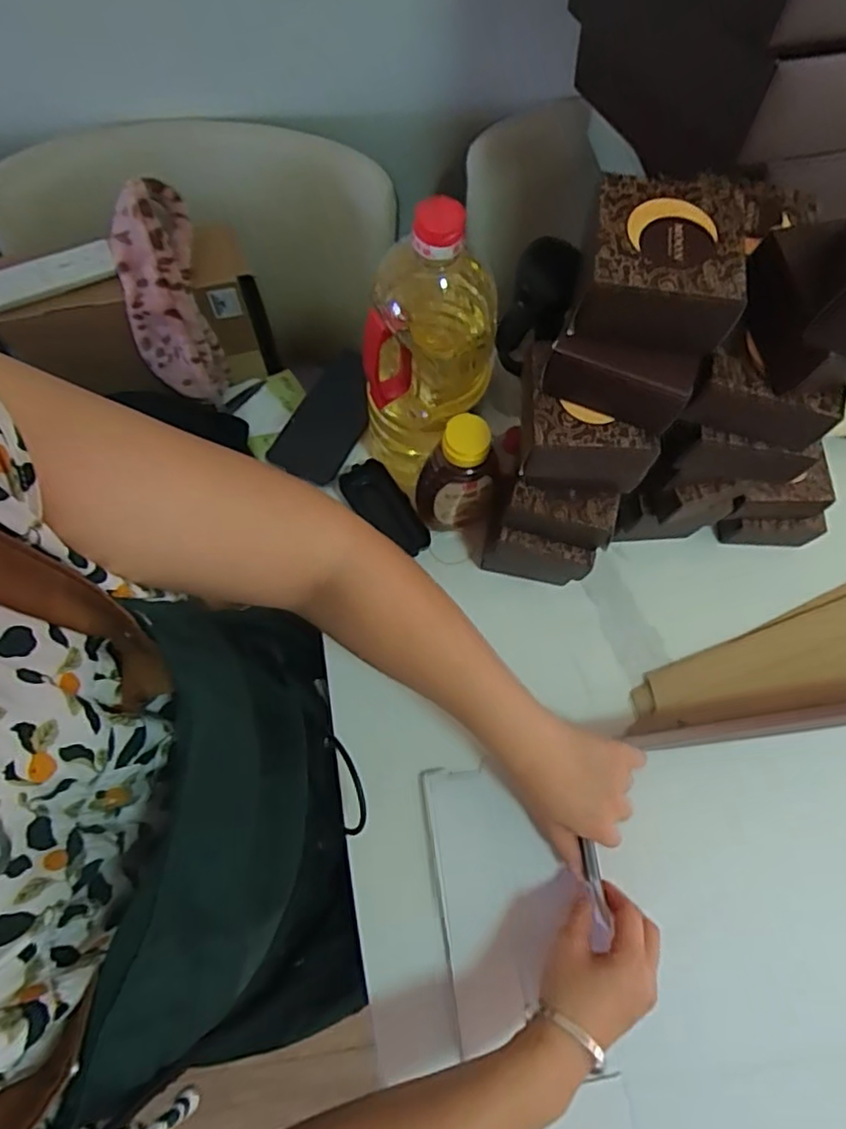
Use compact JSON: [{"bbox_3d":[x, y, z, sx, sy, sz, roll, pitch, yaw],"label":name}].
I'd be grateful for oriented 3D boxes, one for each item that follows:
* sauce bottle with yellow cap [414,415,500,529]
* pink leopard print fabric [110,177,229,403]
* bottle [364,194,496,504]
[{"bbox_3d":[0.032,-0.072,0.573,0.058,0.158,0.055,1,72,-2],"label":"sauce bottle with yellow cap"},{"bbox_3d":[-0.281,-0.288,0.680,0.080,0.222,0.075,-10,31,-5],"label":"pink leopard print fabric"},{"bbox_3d":[0.003,-0.165,0.528,0.107,0.278,0.097,-1,73,-3],"label":"bottle"}]

